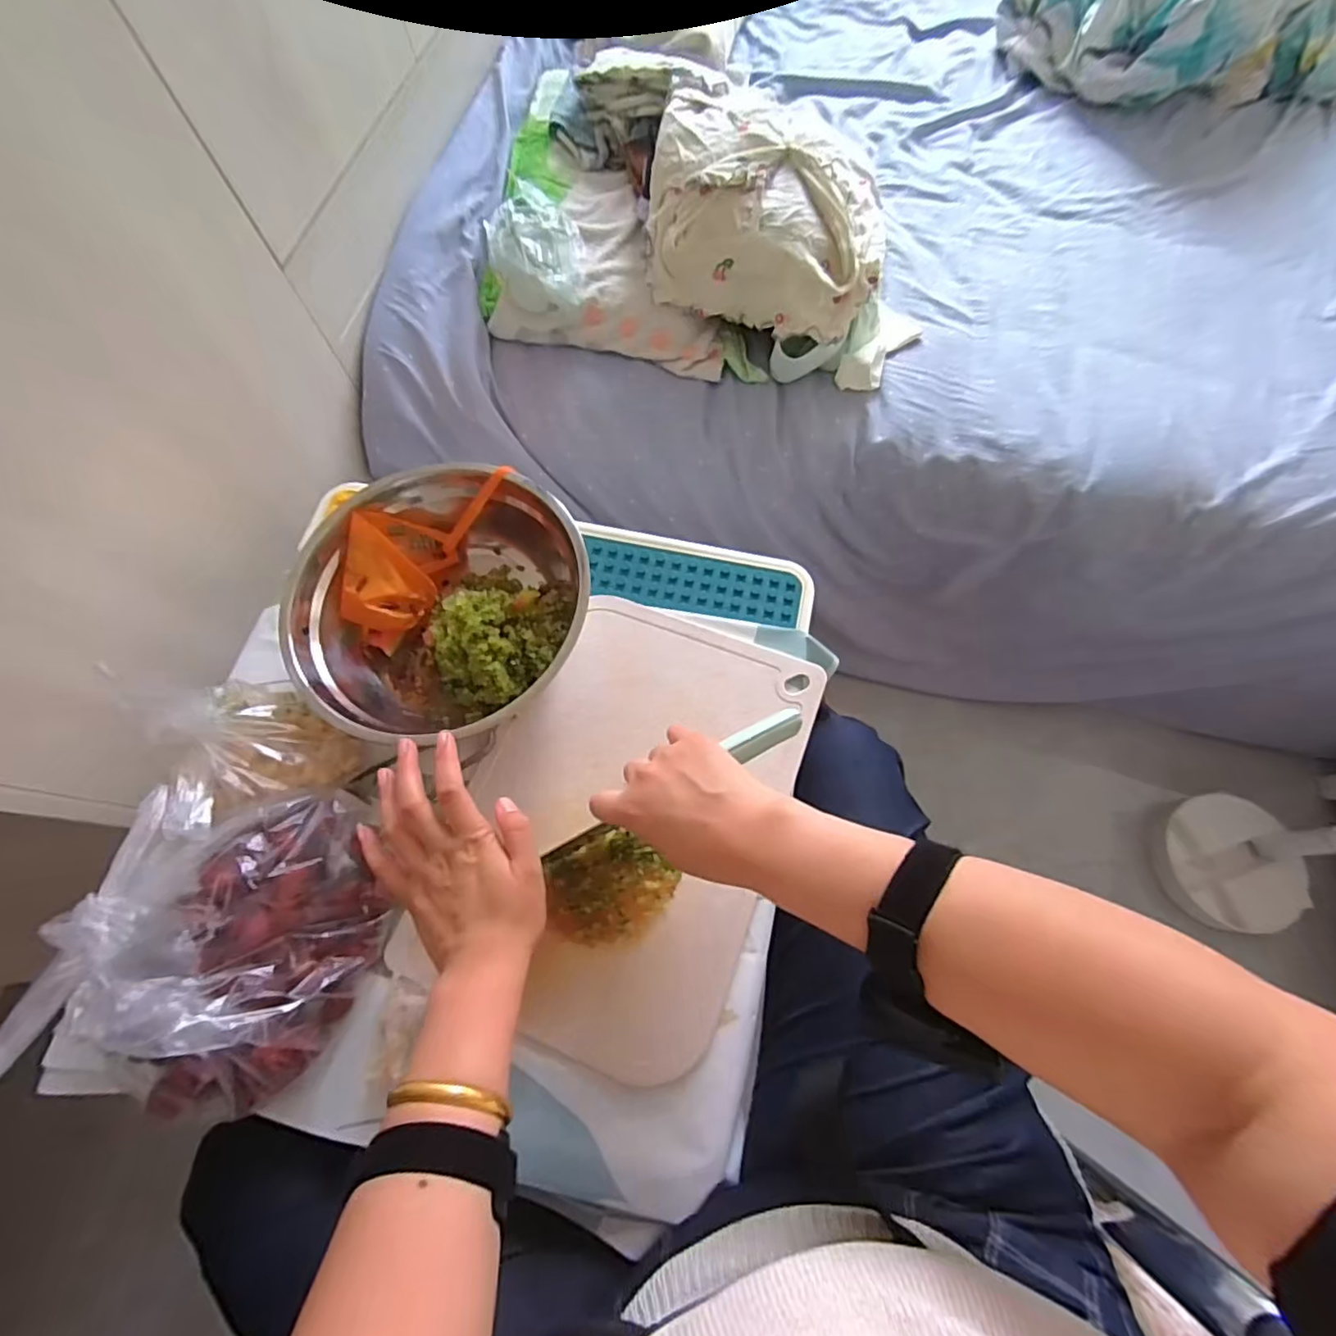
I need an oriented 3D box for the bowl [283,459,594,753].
[{"bbox_3d":[-0.190,-0.052,0.515,0.244,0.077,0.234,-15,69,-4],"label":"bowl"}]

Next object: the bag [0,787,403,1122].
[{"bbox_3d":[-0.307,0.191,0.405,0.181,0.107,0.208,-2,69,1],"label":"bag"}]

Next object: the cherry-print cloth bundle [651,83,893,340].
[{"bbox_3d":[0.117,-0.523,0.692,0.273,0.118,0.224,16,70,8],"label":"cherry-print cloth bundle"}]

